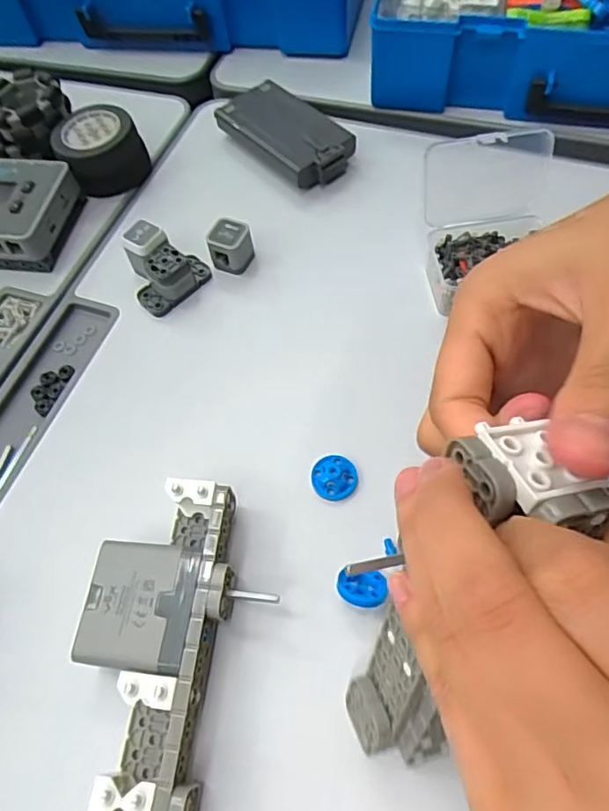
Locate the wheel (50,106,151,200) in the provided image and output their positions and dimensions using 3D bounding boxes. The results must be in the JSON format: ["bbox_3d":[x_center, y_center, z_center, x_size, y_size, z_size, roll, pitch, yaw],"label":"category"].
[{"bbox_3d":[-0.152,-0.192,0.432,0.059,0.039,0.057,-2,61,4],"label":"wheel"}]

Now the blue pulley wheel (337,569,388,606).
[{"bbox_3d":[0.027,0.087,0.275,0.023,0.004,0.020,6,30,0],"label":"blue pulley wheel"}]

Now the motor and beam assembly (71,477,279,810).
[{"bbox_3d":[-0.066,0.112,0.263,0.070,0.032,0.151,3,61,7],"label":"motor and beam assembly"}]

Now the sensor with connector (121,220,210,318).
[{"bbox_3d":[-0.095,-0.094,0.380,0.049,0.033,0.048,-36,64,-14],"label":"sensor with connector"}]

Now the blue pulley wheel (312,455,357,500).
[{"bbox_3d":[0.016,0.039,0.311,0.024,0.010,0.024,-2,61,4],"label":"blue pulley wheel"}]

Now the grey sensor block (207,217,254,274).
[{"bbox_3d":[-0.049,-0.106,0.387,0.025,0.028,0.024,21,65,16],"label":"grey sensor block"}]

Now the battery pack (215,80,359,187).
[{"bbox_3d":[-0.014,-0.205,0.436,0.056,0.027,0.106,-39,67,-17],"label":"battery pack"}]

